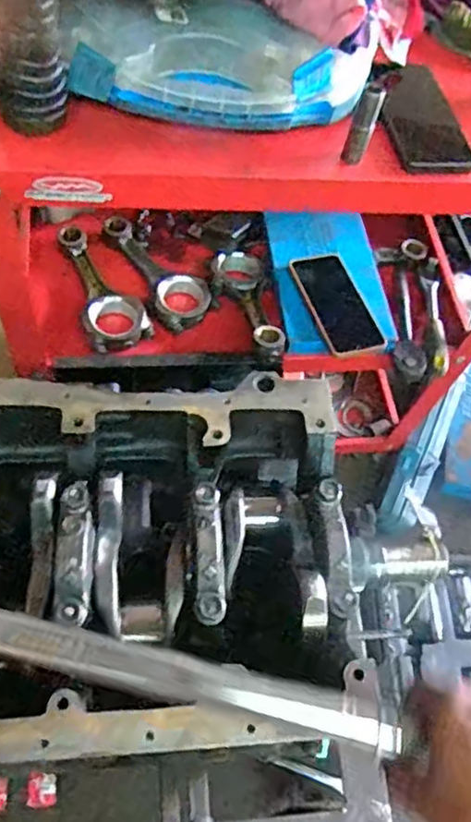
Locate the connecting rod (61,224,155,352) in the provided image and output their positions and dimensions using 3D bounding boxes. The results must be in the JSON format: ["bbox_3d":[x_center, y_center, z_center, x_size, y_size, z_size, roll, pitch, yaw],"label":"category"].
[{"bbox_3d":[-0.185,-0.175,0.901,0.086,0.029,0.204,-18,65,-17],"label":"connecting rod"}]

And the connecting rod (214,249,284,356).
[{"bbox_3d":[0.015,-0.151,0.892,0.074,0.047,0.198,-6,60,-8],"label":"connecting rod"}]

